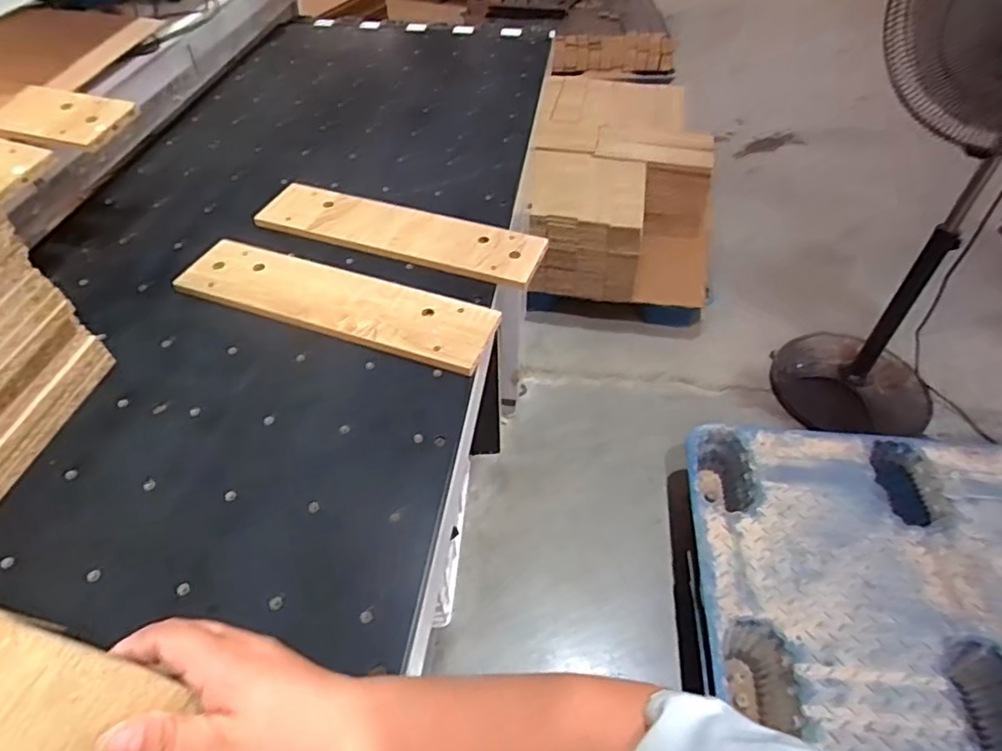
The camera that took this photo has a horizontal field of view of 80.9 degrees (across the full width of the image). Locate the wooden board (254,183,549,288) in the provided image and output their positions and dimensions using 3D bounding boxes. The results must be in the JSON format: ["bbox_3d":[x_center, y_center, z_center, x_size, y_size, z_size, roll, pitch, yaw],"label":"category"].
[{"bbox_3d":[-0.131,-0.185,0.750,0.373,0.021,0.096,17,51,11],"label":"wooden board"}]

